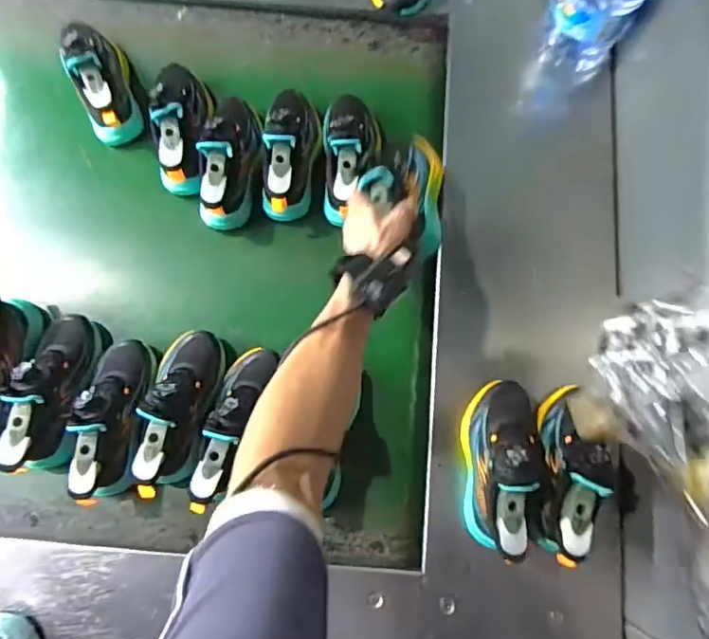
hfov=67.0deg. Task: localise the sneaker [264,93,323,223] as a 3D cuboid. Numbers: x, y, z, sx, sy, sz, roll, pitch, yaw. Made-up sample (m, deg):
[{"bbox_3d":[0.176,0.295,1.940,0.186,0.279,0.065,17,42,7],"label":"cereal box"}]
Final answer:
[{"bbox_3d":[-0.087,-0.239,0.729,0.073,0.095,0.209,3,78,1],"label":"sneaker"}]

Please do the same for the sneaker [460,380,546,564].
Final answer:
[{"bbox_3d":[0.164,0.165,0.616,0.069,0.111,0.187,8,78,2],"label":"sneaker"}]

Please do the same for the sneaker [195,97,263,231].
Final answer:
[{"bbox_3d":[-0.169,-0.227,0.722,0.069,0.094,0.187,4,78,1],"label":"sneaker"}]

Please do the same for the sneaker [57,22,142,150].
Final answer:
[{"bbox_3d":[-0.348,-0.339,0.732,0.074,0.089,0.173,-18,78,-4],"label":"sneaker"}]

